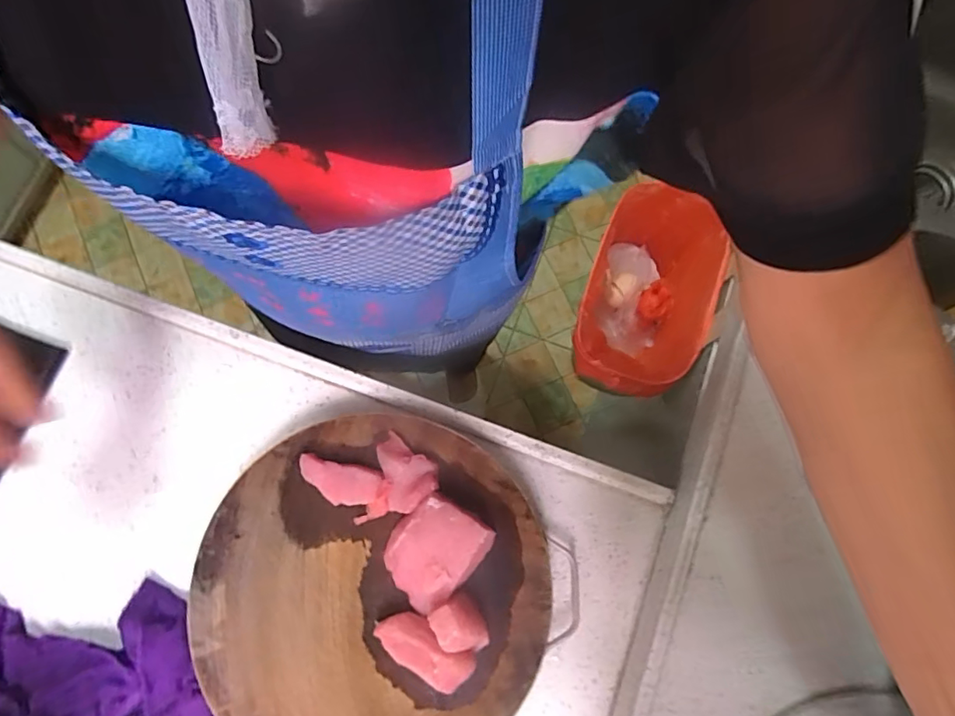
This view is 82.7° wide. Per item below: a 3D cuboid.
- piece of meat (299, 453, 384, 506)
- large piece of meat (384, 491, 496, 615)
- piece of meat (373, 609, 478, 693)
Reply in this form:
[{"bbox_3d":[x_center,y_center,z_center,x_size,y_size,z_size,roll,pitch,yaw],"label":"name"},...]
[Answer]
[{"bbox_3d":[-0.128,0.115,0.502,0.078,0.014,0.035,15,78,2],"label":"piece of meat"},{"bbox_3d":[-0.039,0.170,0.483,0.071,0.034,0.090,43,81,7],"label":"large piece of meat"},{"bbox_3d":[-0.046,0.248,0.465,0.084,0.035,0.036,31,79,5],"label":"piece of meat"}]

